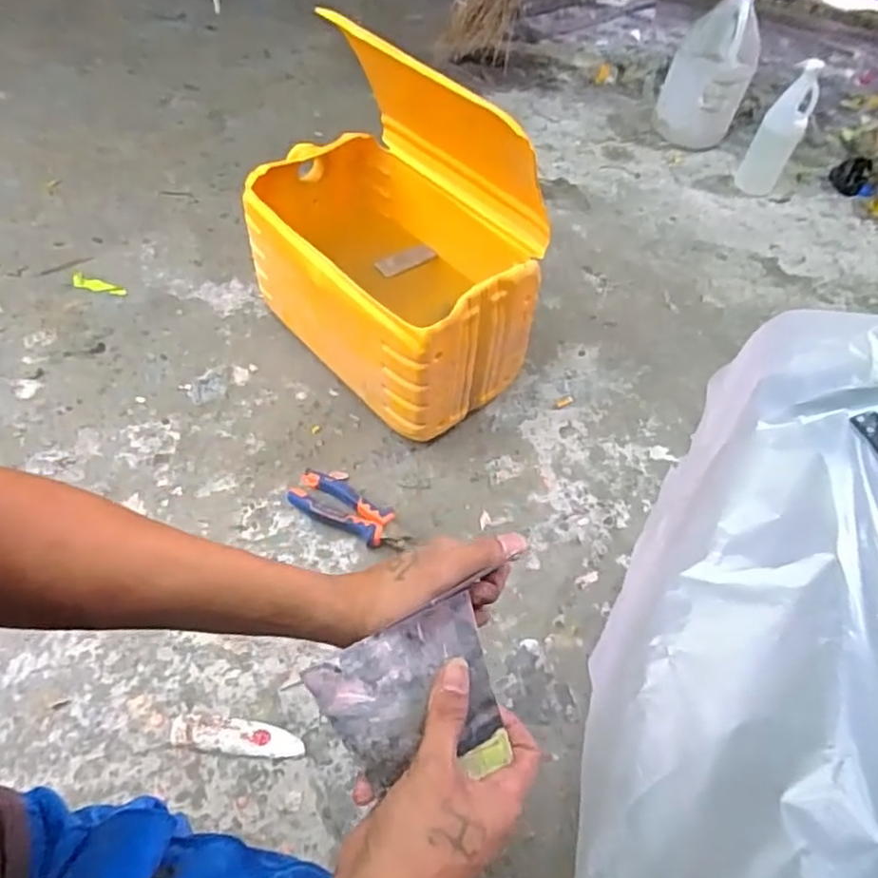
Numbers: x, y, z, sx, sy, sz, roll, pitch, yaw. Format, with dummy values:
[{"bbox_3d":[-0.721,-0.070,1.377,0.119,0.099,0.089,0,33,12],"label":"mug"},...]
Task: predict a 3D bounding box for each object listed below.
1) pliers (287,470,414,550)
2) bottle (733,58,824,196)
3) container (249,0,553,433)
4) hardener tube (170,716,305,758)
[{"bbox_3d":[-0.107,0.090,0.845,0.167,0.026,0.077,26,55,15],"label":"pliers"},{"bbox_3d":[0.712,-0.644,1.363,0.088,0.248,0.064,23,54,13],"label":"bottle"},{"bbox_3d":[-0.070,-0.298,0.900,0.281,0.371,0.434,-35,64,-28],"label":"container"},{"bbox_3d":[-0.210,0.310,0.680,0.135,0.014,0.031,6,52,1],"label":"hardener tube"}]

